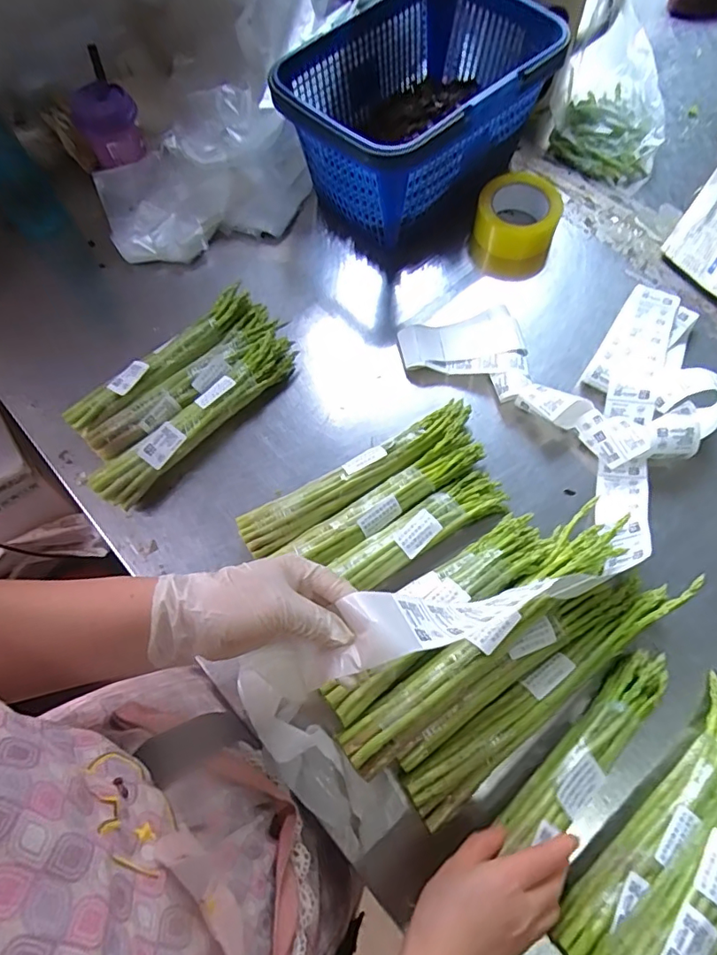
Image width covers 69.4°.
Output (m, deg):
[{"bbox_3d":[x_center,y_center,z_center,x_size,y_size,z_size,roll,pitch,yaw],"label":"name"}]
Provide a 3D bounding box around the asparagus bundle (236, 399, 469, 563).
[{"bbox_3d":[0.008,-0.002,0.582,0.297,0.044,0.055,-30,70,-10],"label":"asparagus bundle"}]

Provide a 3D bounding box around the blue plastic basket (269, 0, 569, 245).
[{"bbox_3d":[0.093,-0.498,0.707,0.359,0.176,0.229,-40,72,-13],"label":"blue plastic basket"}]

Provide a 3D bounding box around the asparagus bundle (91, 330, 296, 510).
[{"bbox_3d":[-0.188,-0.072,0.618,0.052,0.040,0.282,42,75,17],"label":"asparagus bundle"}]

